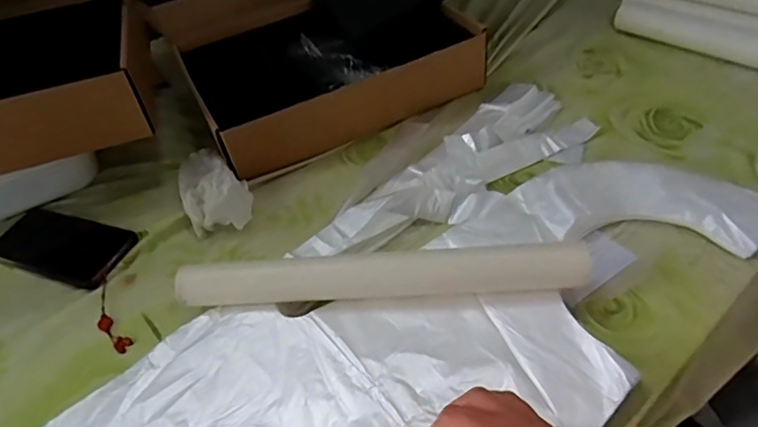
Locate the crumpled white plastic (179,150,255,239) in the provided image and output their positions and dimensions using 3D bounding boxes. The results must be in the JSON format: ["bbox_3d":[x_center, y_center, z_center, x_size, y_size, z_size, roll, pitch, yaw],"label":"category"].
[{"bbox_3d":[-0.192,-0.026,0.615,0.070,0.037,0.144,-26,47,-15],"label":"crumpled white plastic"}]

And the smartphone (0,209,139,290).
[{"bbox_3d":[-0.357,0.035,0.590,0.169,0.005,0.078,10,48,19],"label":"smartphone"}]

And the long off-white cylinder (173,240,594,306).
[{"bbox_3d":[-0.002,0.056,0.474,0.356,0.038,0.031,-4,45,6],"label":"long off-white cylinder"}]

